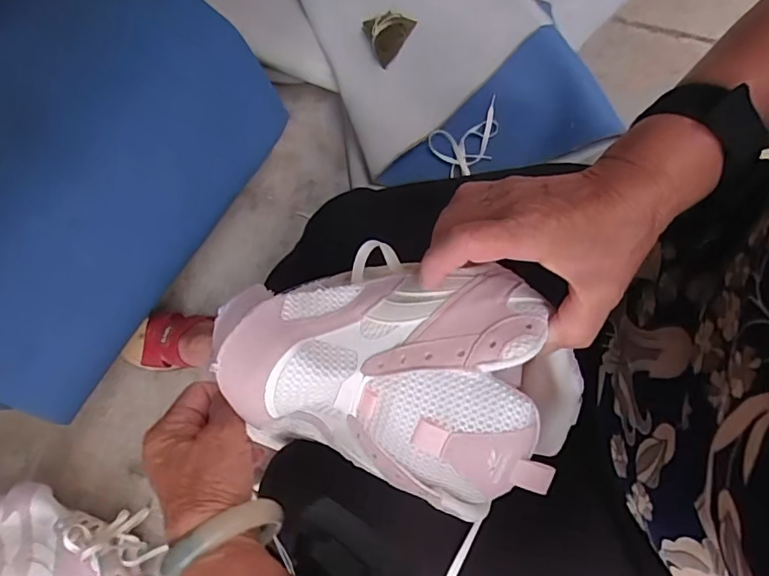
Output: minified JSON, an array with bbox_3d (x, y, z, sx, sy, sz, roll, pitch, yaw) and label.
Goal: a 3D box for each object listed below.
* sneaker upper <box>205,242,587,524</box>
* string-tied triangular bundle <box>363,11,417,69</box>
[{"bbox_3d":[0.014,0.043,0.302,0.204,0.076,0.132,24,77,6],"label":"sneaker upper"},{"bbox_3d":[0.013,-0.417,0.856,0.085,0.059,0.064,-11,76,4],"label":"string-tied triangular bundle"}]

